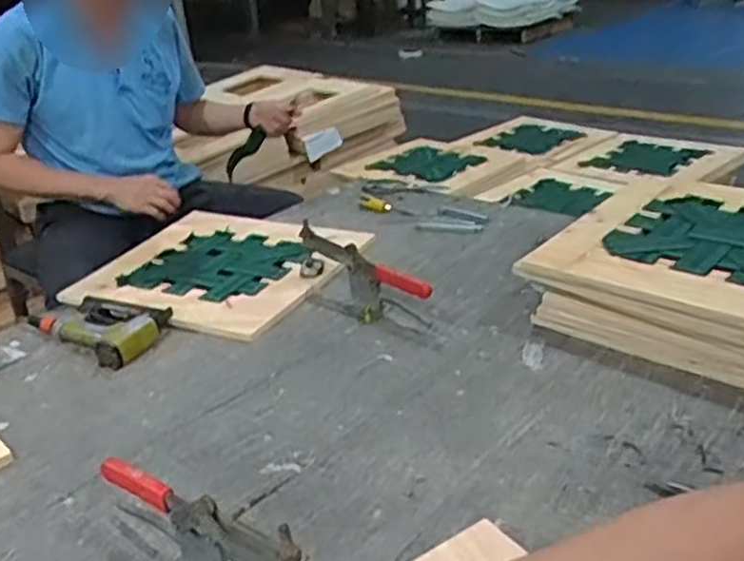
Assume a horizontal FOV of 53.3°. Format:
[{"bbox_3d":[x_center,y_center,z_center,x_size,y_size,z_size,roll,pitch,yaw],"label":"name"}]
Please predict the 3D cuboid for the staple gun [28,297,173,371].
[{"bbox_3d":[-0.426,0.061,1.188,0.233,0.042,0.142,15,33,36],"label":"staple gun"}]

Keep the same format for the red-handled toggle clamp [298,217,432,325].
[{"bbox_3d":[-0.026,-0.014,1.174,0.050,0.109,0.298,-27,45,-37],"label":"red-handled toggle clamp"}]

